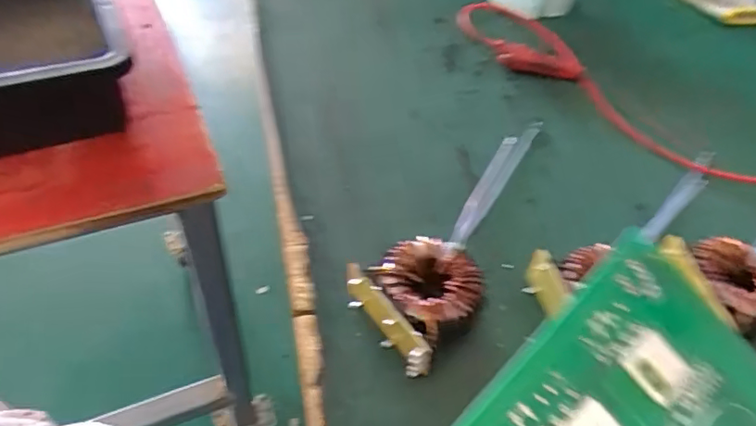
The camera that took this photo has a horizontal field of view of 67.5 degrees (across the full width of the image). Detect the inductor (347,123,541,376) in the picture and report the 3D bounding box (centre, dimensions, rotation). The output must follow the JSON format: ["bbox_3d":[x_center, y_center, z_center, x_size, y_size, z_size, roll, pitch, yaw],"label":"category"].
[{"bbox_3d":[0.055,0.027,0.409,0.078,0.040,0.188,33,54,20],"label":"inductor"}]

